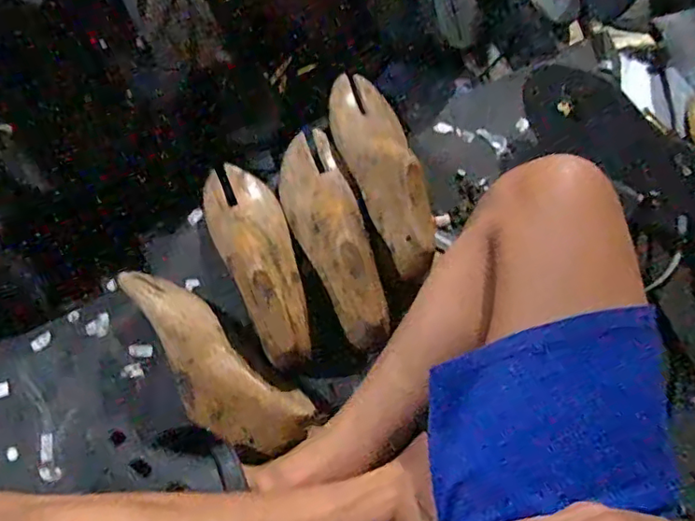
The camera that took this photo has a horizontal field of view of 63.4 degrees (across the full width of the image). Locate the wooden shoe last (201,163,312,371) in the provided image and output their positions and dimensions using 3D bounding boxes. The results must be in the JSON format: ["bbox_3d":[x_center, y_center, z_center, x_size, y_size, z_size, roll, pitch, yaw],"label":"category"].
[{"bbox_3d":[-0.090,-0.001,0.573,0.075,0.055,0.235,-21,63,-5],"label":"wooden shoe last"}]

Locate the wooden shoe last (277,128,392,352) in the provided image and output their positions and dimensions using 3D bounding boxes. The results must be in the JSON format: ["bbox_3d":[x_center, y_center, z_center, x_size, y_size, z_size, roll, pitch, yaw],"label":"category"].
[{"bbox_3d":[-0.015,-0.029,0.584,0.078,0.068,0.251,-20,65,-5],"label":"wooden shoe last"}]

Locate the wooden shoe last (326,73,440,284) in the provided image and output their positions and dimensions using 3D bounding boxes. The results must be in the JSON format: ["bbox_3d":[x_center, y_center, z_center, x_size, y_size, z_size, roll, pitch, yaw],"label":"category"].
[{"bbox_3d":[0.038,-0.098,0.593,0.076,0.063,0.232,-16,62,-4],"label":"wooden shoe last"}]

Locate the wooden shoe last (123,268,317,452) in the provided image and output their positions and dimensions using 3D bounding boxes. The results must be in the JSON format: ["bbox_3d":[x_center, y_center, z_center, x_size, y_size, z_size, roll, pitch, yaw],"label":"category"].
[{"bbox_3d":[-0.142,0.106,0.559,0.231,0.063,0.086,41,80,8],"label":"wooden shoe last"}]

